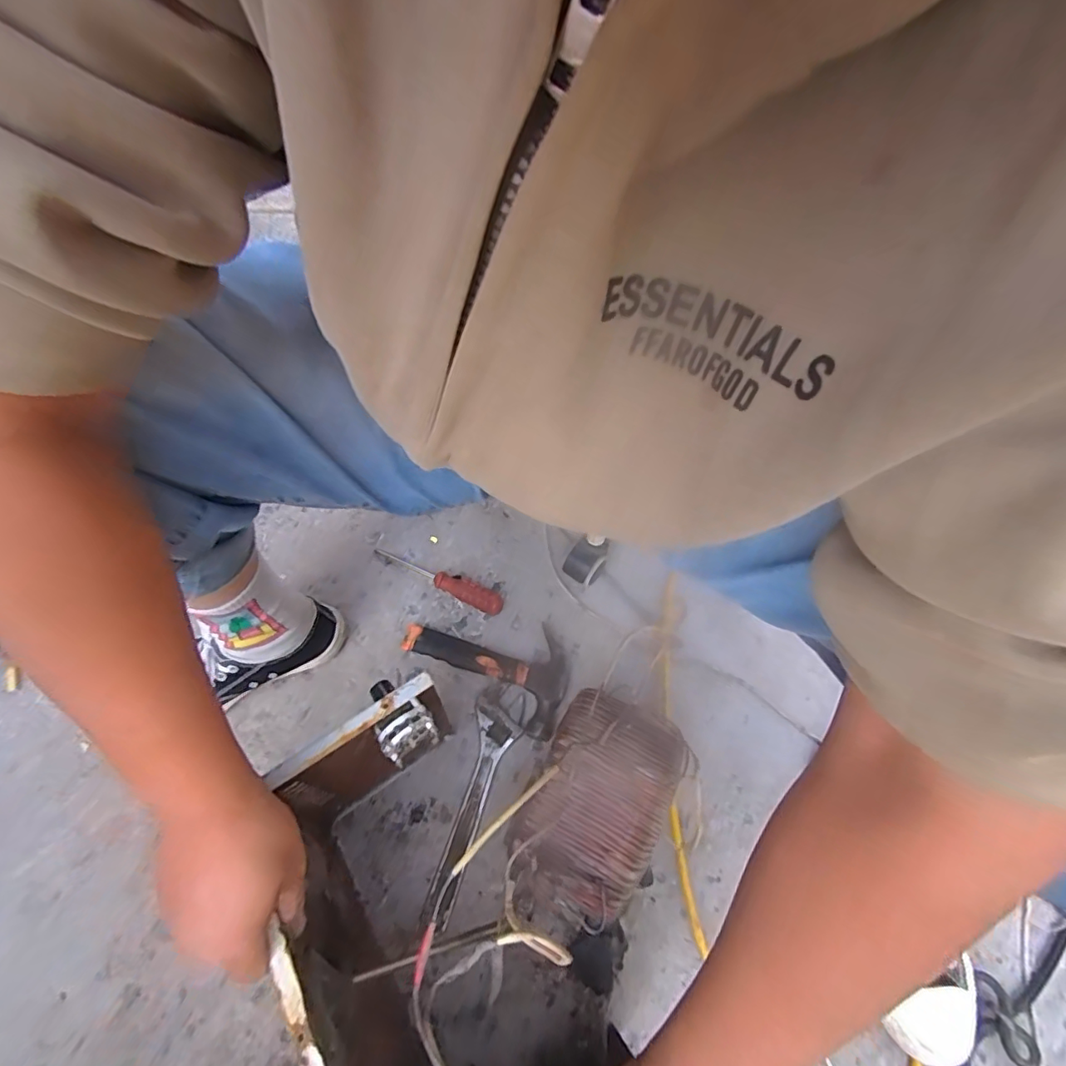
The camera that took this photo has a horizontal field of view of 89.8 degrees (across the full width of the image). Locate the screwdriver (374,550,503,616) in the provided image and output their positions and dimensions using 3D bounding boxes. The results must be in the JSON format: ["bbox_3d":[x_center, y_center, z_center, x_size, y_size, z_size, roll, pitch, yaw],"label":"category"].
[{"bbox_3d":[-0.120,0.056,0.691,0.184,0.023,0.032,26,60,15],"label":"screwdriver"}]

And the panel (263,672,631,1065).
[{"bbox_3d":[-0.081,0.306,0.424,0.152,0.229,0.318,-26,61,-17],"label":"panel"}]

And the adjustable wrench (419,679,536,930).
[{"bbox_3d":[-0.069,0.273,0.571,0.062,0.013,0.233,20,59,12],"label":"adjustable wrench"}]

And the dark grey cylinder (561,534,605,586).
[{"bbox_3d":[0.064,0.042,0.698,0.048,0.050,0.050,32,59,13],"label":"dark grey cylinder"}]

